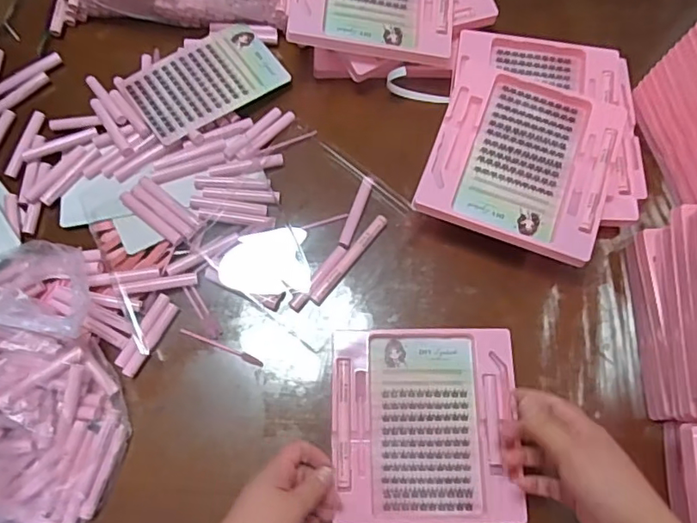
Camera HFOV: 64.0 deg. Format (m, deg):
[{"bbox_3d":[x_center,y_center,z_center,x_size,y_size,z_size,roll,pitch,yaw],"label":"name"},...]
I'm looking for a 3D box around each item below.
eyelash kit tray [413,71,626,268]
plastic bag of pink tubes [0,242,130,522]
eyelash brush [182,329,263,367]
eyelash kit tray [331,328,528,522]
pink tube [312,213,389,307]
[{"bbox_3d":[0.192,-0.118,0.613,0.189,0.018,0.203,19,74,6],"label":"eyelash kit tray"},{"bbox_3d":[-0.325,0.103,0.480,0.193,0.210,0.278,-12,73,-4],"label":"plastic bag of pink tubes"},{"bbox_3d":[-0.136,0.090,0.595,0.097,0.004,0.008,22,74,7],"label":"eyelash brush"},{"bbox_3d":[0.077,0.167,0.576,0.183,0.025,0.192,1,73,0],"label":"eyelash kit tray"},{"bbox_3d":[0.001,-0.002,0.626,0.017,0.016,0.123,38,76,11],"label":"pink tube"}]

